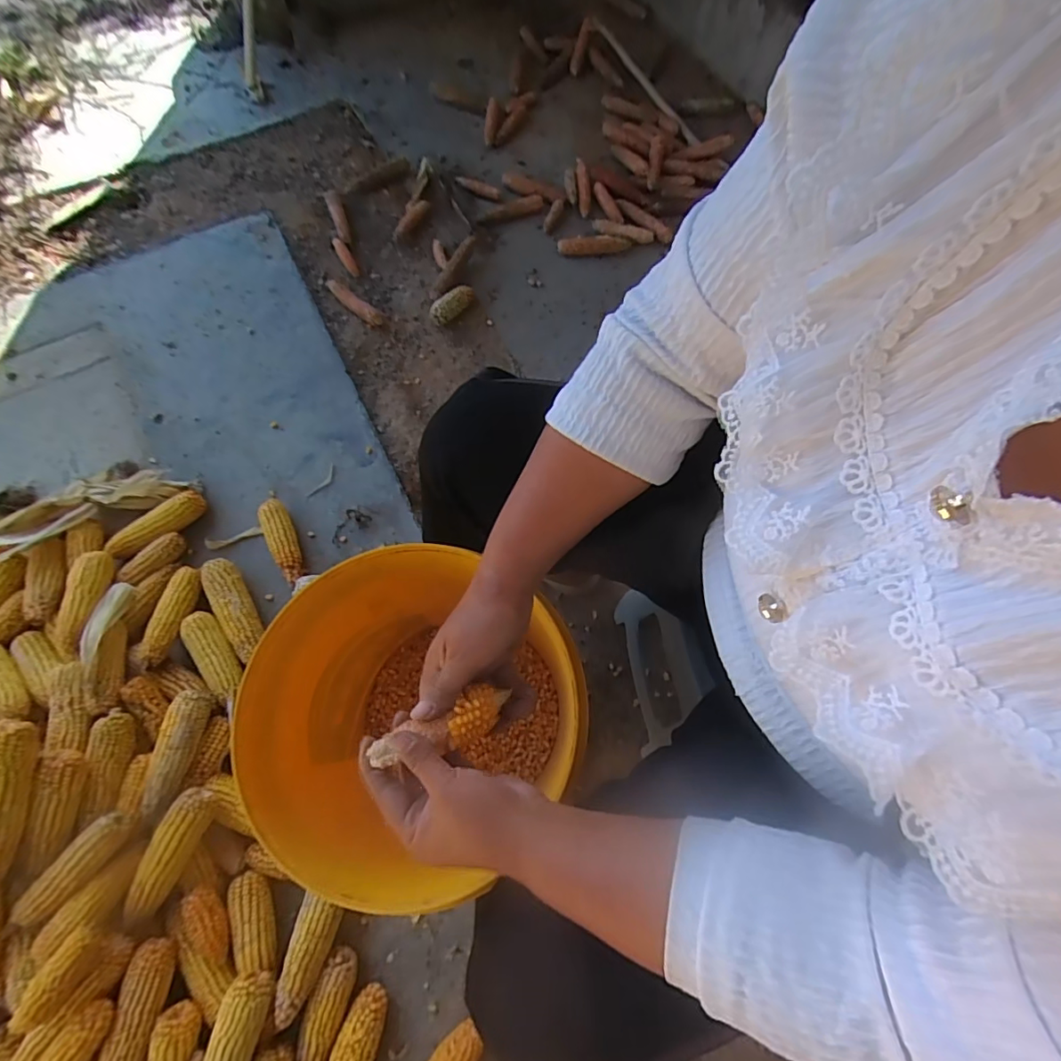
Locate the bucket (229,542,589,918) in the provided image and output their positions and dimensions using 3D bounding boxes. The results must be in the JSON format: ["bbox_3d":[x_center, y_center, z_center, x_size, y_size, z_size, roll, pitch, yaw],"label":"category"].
[{"bbox_3d":[-0.111,0.195,0.583,0.297,0.301,0.279,-29,71,-10],"label":"bucket"}]

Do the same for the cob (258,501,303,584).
[{"bbox_3d":[-0.409,0.018,0.853,0.051,0.041,0.152,-29,73,-9],"label":"cob"}]

